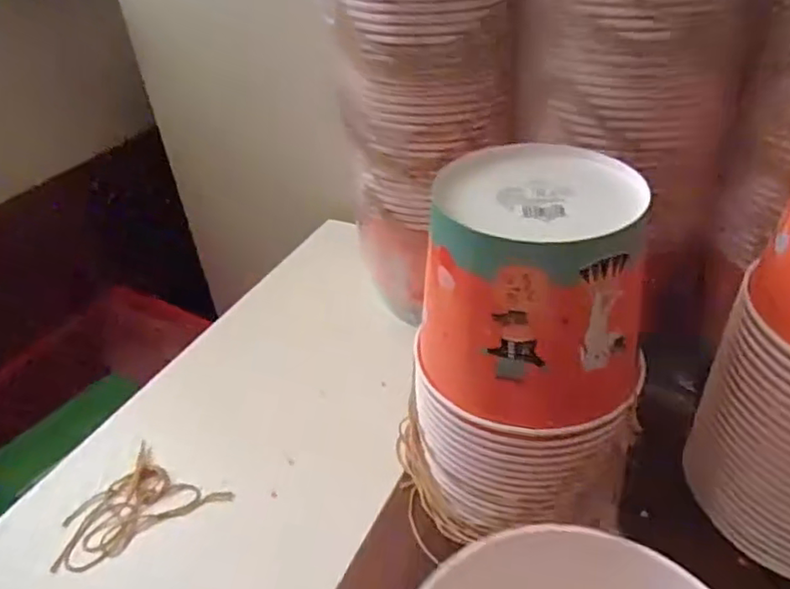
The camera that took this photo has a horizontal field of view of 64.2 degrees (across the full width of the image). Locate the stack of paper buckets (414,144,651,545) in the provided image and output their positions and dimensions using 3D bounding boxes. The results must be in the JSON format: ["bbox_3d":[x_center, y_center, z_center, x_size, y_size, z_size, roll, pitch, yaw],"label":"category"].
[{"bbox_3d":[0.086,0.040,0.436,0.150,0.228,0.143,3,37,11],"label":"stack of paper buckets"}]

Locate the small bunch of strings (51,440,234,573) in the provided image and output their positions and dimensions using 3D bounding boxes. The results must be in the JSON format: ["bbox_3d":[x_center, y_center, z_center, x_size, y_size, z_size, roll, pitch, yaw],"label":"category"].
[{"bbox_3d":[-0.208,0.177,0.500,0.095,0.013,0.109,17,42,28],"label":"small bunch of strings"}]

